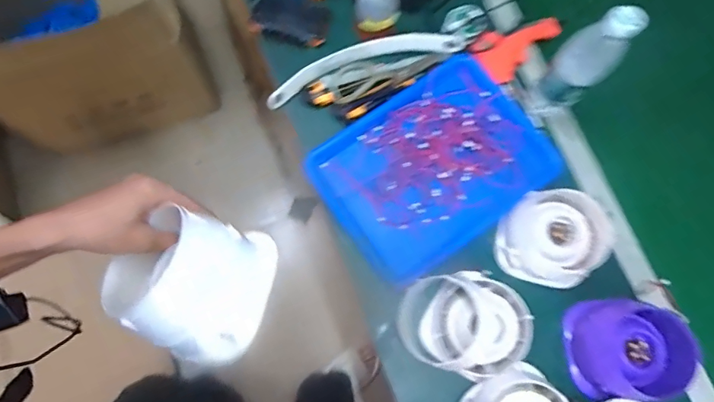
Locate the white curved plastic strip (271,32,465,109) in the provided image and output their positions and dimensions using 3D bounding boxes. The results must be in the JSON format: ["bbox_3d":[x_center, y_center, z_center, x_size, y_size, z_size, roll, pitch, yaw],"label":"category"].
[{"bbox_3d":[0.010,-0.232,0.752,0.334,0.015,0.061,-18,76,-6],"label":"white curved plastic strip"}]

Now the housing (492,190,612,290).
[{"bbox_3d":[0.277,0.052,0.654,0.134,0.091,0.119,13,76,2],"label":"housing"}]

